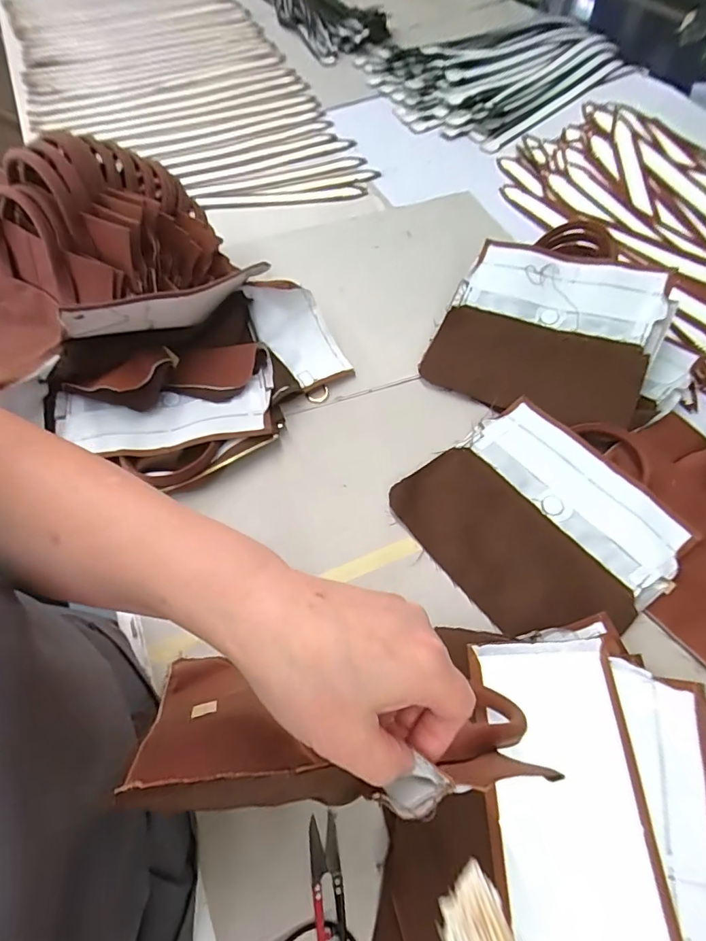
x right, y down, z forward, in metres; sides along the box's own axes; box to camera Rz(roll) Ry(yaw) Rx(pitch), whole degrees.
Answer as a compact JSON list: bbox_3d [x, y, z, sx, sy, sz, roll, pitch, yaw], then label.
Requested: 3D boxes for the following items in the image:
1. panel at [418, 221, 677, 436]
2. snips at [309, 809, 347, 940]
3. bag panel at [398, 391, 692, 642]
[{"bbox_3d":[0.251,-0.193,0.604,0.251,0.024,0.268,22,82,18],"label":"panel"},{"bbox_3d":[-0.018,0.319,0.348,0.022,0.010,0.106,-8,59,-2],"label":"snips"},{"bbox_3d":[0.206,0.044,0.505,0.248,0.014,0.244,-36,64,-13],"label":"bag panel"}]

